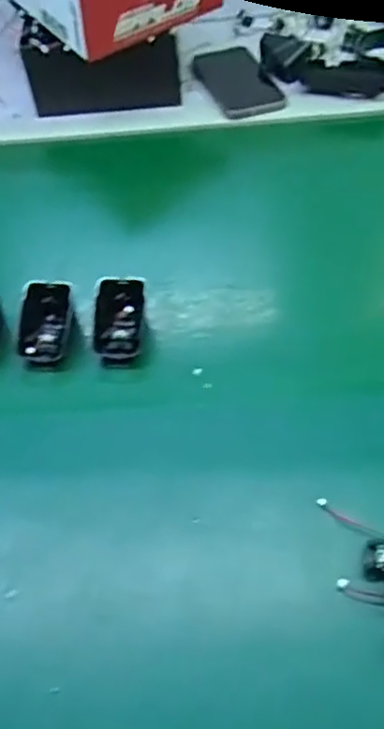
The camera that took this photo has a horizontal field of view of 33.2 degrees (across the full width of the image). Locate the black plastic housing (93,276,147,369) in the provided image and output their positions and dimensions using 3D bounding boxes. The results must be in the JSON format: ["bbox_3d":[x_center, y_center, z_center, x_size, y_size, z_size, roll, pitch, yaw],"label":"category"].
[{"bbox_3d":[-0.060,-0.036,0.541,0.045,0.039,0.067,-1,56,9],"label":"black plastic housing"}]

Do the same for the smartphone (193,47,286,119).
[{"bbox_3d":[0.056,-0.346,0.793,0.079,0.013,0.152,-16,52,-8],"label":"smartphone"}]

